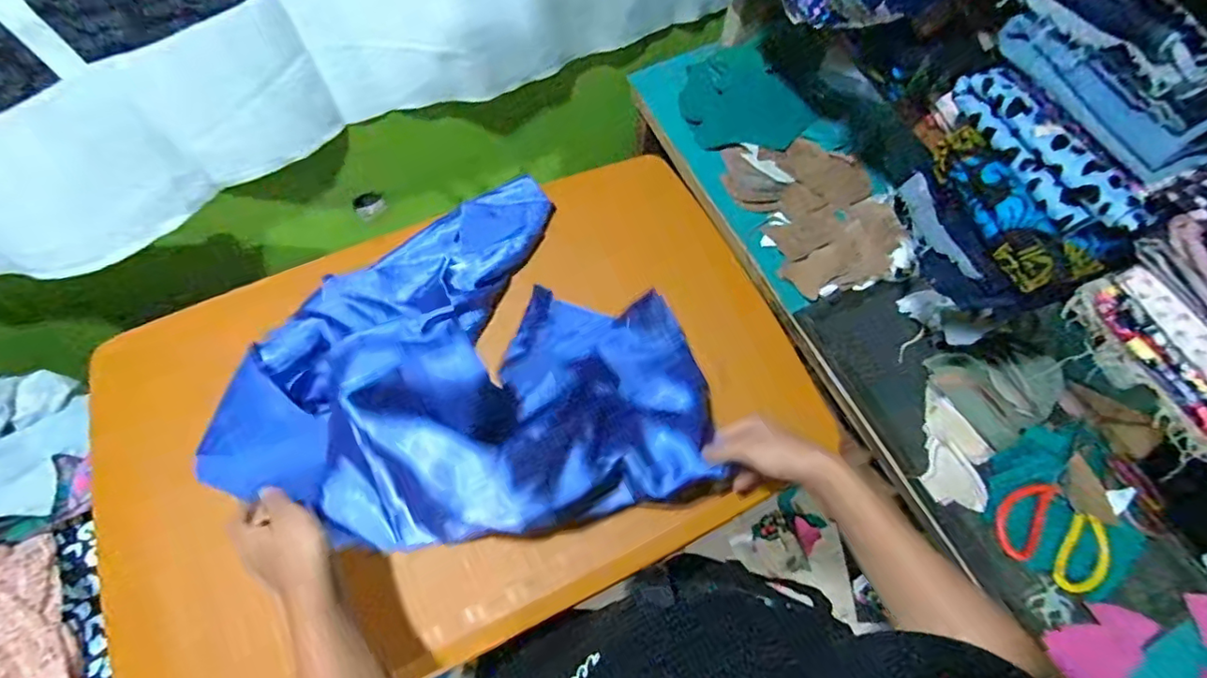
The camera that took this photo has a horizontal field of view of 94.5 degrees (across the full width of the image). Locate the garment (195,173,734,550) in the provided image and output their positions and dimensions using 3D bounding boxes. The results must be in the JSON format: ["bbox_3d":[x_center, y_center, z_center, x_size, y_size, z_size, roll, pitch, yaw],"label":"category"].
[{"bbox_3d":[-0.148,-0.019,0.562,0.468,0.184,0.411,-11,68,-7],"label":"garment"}]

